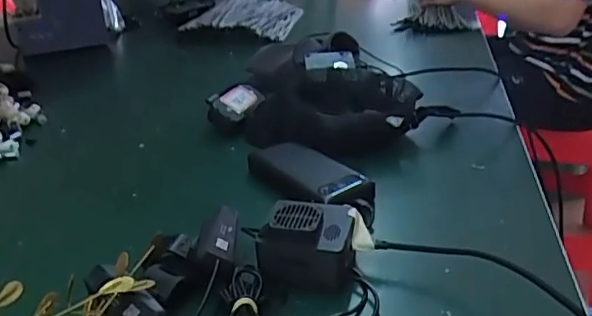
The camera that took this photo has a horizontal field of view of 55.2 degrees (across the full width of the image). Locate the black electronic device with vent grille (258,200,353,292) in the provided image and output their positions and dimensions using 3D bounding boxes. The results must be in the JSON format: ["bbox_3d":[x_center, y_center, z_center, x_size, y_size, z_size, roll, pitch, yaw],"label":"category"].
[{"bbox_3d":[0.009,0.077,0.498,0.085,0.058,0.055,-2,26,2],"label":"black electronic device with vent grille"}]

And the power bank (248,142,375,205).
[{"bbox_3d":[0.017,0.022,0.660,0.067,0.029,0.169,-22,32,-35],"label":"power bank"}]

